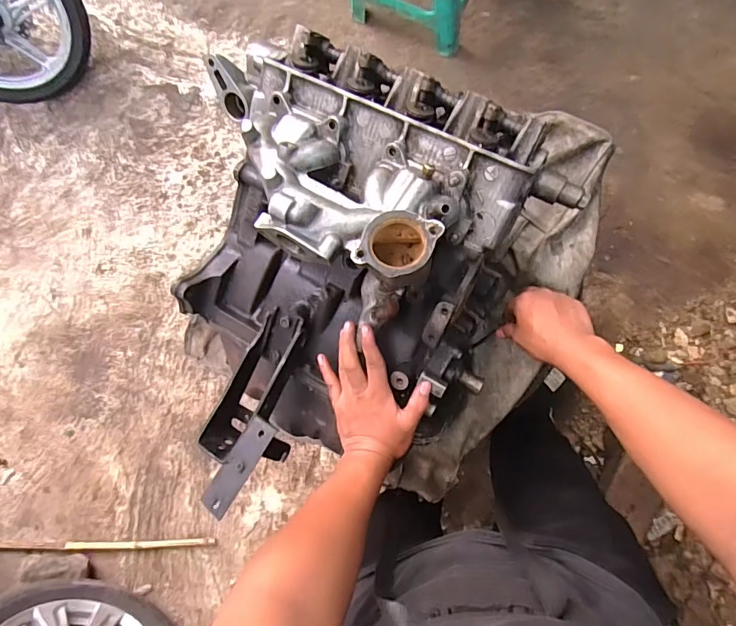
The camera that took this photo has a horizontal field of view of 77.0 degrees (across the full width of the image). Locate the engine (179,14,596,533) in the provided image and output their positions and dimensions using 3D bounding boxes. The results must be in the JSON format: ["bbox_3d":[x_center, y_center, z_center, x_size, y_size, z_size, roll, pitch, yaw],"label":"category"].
[{"bbox_3d":[-0.031,-0.028,0.560,0.388,0.298,0.468,21,88,9],"label":"engine"}]

